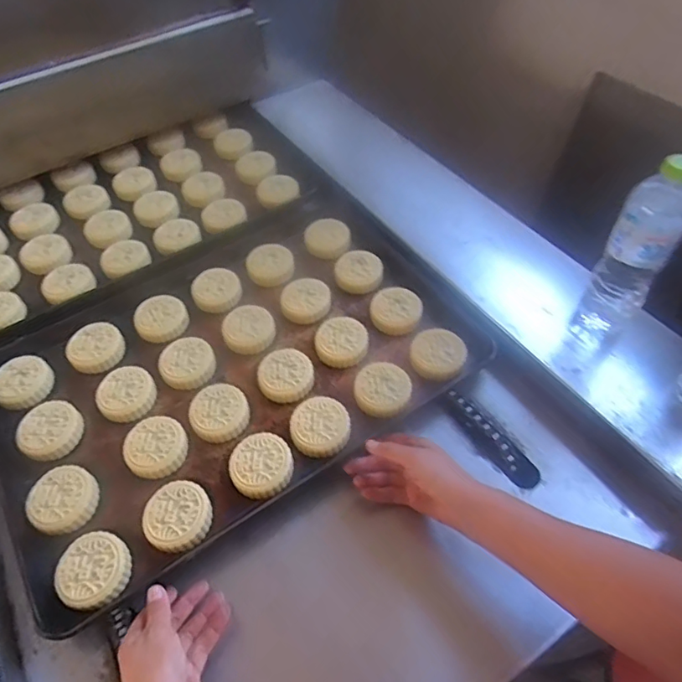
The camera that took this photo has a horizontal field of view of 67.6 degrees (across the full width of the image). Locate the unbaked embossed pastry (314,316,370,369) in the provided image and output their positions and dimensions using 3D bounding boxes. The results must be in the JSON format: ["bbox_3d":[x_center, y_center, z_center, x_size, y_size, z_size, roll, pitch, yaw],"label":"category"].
[{"bbox_3d":[0.001,0.001,0.701,0.070,0.029,0.073,-1,53,2],"label":"unbaked embossed pastry"}]

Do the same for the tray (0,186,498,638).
[{"bbox_3d":[-0.152,0.023,0.695,0.605,0.036,0.417,-30,58,-18],"label":"tray"}]

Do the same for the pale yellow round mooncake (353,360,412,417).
[{"bbox_3d":[0.053,0.062,0.652,0.071,0.026,0.071,-1,53,2],"label":"pale yellow round mooncake"}]

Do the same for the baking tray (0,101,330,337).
[{"bbox_3d":[-0.340,-0.202,0.859,0.634,0.051,0.383,-28,57,-17],"label":"baking tray"}]

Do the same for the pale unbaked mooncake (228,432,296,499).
[{"bbox_3d":[-0.091,0.148,0.595,0.070,0.031,0.070,-1,53,2],"label":"pale unbaked mooncake"}]

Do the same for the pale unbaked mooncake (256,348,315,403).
[{"bbox_3d":[-0.072,0.047,0.671,0.070,0.029,0.074,-1,53,2],"label":"pale unbaked mooncake"}]

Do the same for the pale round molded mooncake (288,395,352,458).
[{"bbox_3d":[-0.025,0.105,0.623,0.071,0.029,0.074,-1,53,2],"label":"pale round molded mooncake"}]

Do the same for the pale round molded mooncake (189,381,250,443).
[{"bbox_3d":[-0.151,0.092,0.640,0.070,0.031,0.074,-1,53,2],"label":"pale round molded mooncake"}]

